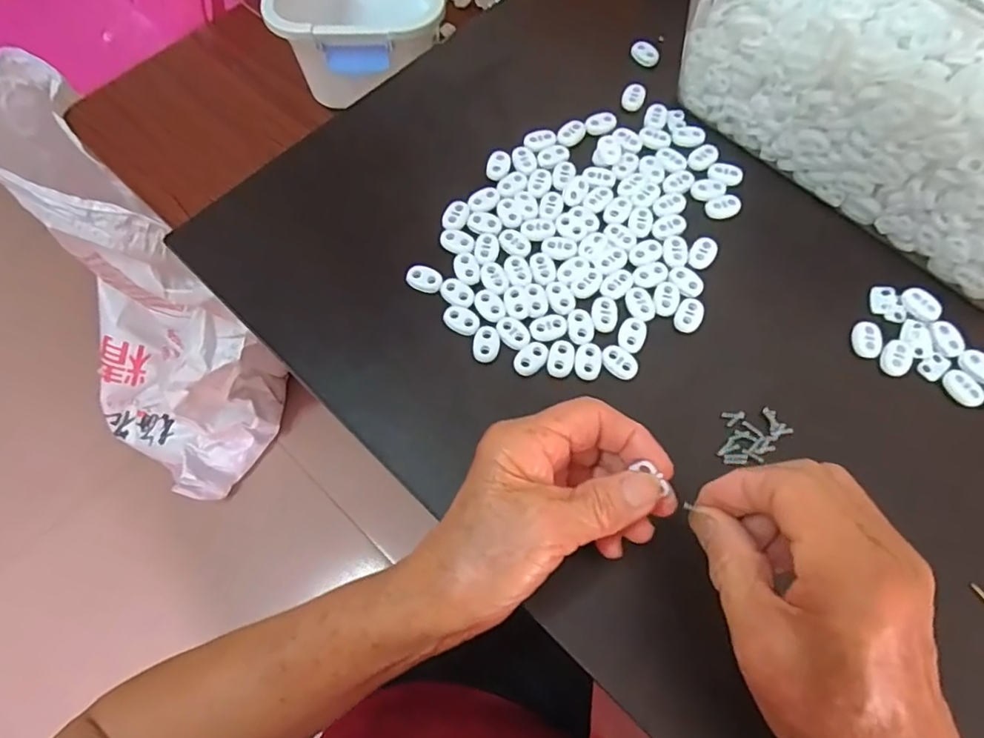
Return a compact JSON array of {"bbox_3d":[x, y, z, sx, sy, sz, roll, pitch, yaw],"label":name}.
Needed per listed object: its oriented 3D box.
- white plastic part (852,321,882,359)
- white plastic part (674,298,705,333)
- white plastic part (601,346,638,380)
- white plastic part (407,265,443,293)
[{"bbox_3d":[0.221,-0.017,0.333,0.015,0.004,0.022,15,69,7],"label":"white plastic part"},{"bbox_3d":[0.119,-0.033,0.339,0.015,0.004,0.022,24,70,10],"label":"white plastic part"},{"bbox_3d":[0.074,-0.004,0.329,0.022,0.004,0.016,41,74,16],"label":"white plastic part"},{"bbox_3d":[-0.041,-0.056,0.349,0.021,0.004,0.017,18,69,8],"label":"white plastic part"}]

